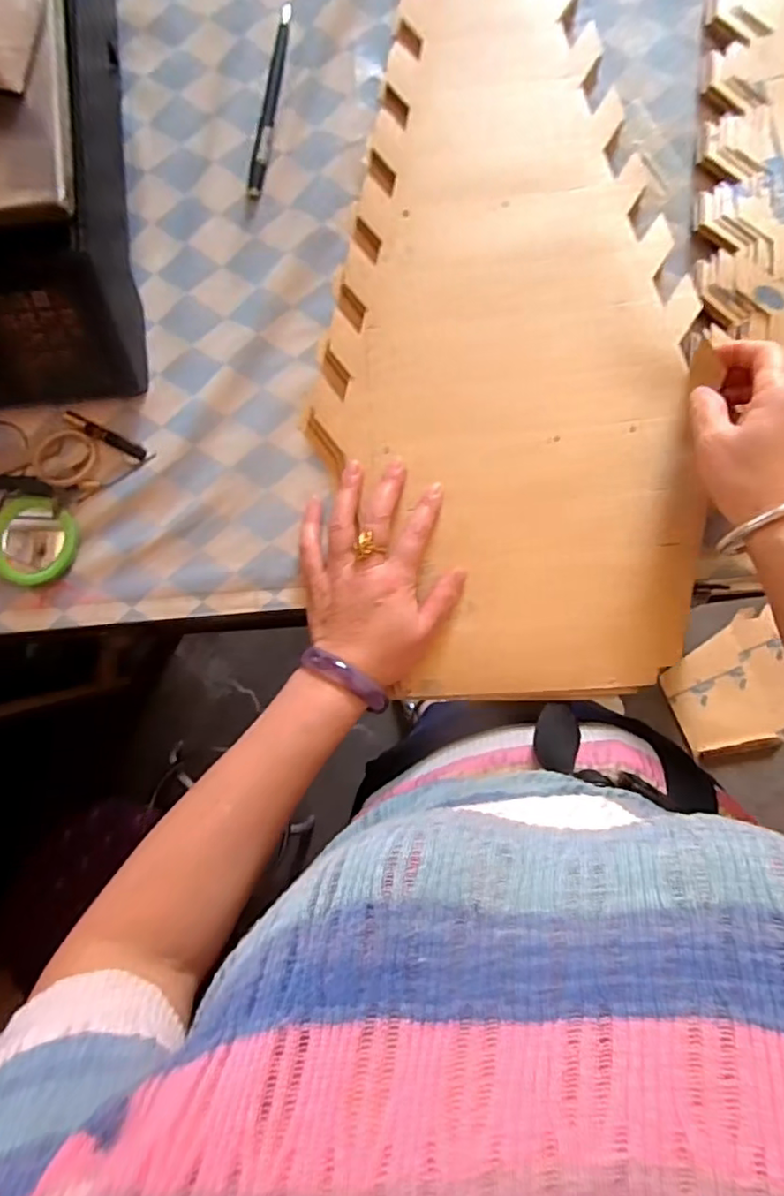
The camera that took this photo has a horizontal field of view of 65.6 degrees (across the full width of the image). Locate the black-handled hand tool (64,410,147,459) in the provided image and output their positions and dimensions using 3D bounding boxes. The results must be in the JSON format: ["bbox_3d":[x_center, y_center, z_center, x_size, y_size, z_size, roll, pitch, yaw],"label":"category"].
[{"bbox_3d":[-0.218,-0.123,0.462,0.064,0.010,0.010,27,89,6],"label":"black-handled hand tool"}]

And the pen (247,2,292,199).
[{"bbox_3d":[-0.093,-0.383,0.465,0.014,0.010,0.151,8,88,6],"label":"pen"}]

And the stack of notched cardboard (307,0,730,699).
[{"bbox_3d":[0.068,-0.237,0.443,0.254,0.019,0.612,-7,87,5],"label":"stack of notched cardboard"}]

